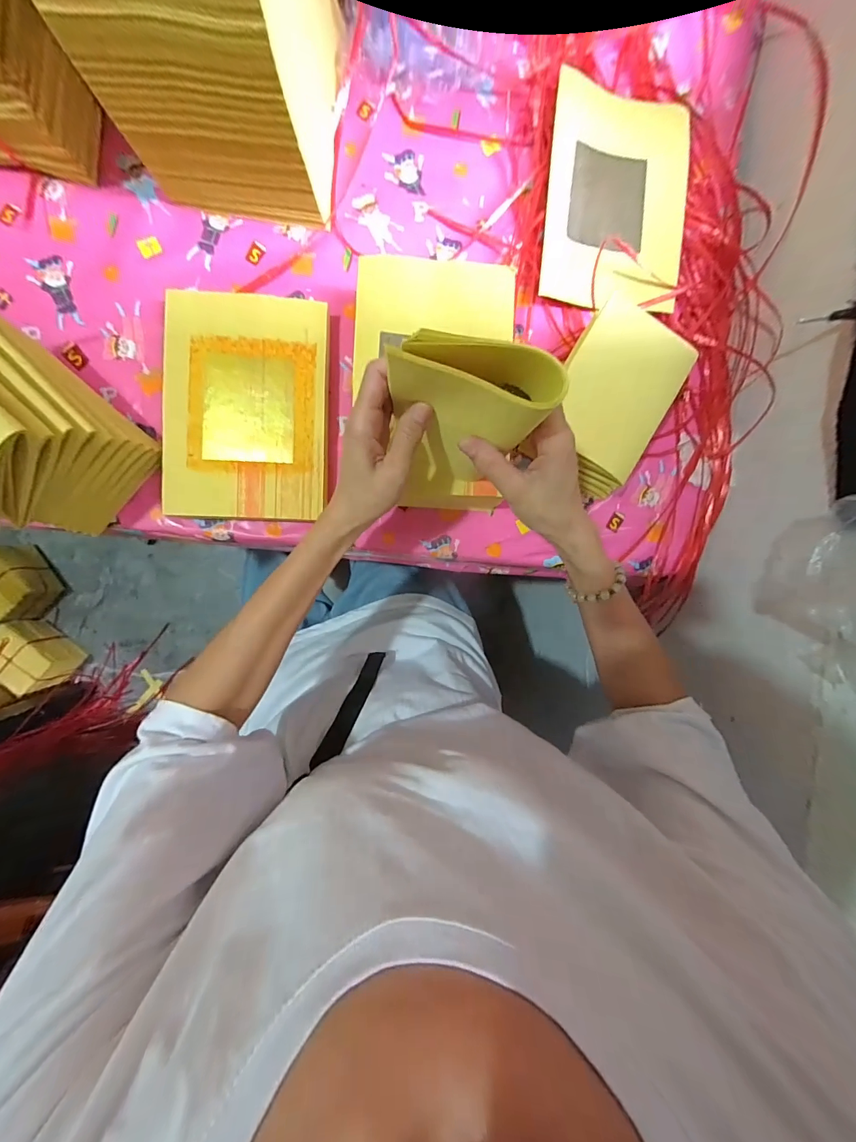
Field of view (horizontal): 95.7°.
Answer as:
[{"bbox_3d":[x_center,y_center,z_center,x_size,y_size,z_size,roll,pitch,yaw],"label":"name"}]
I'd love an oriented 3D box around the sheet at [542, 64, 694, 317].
[{"bbox_3d":[0.212,-0.414,0.433,0.160,0.027,0.237,3,91,-5],"label":"sheet"}]

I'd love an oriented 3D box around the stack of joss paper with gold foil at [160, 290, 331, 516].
[{"bbox_3d":[-0.190,-0.169,0.414,0.162,0.027,0.225,1,91,-5],"label":"stack of joss paper with gold foil"}]

